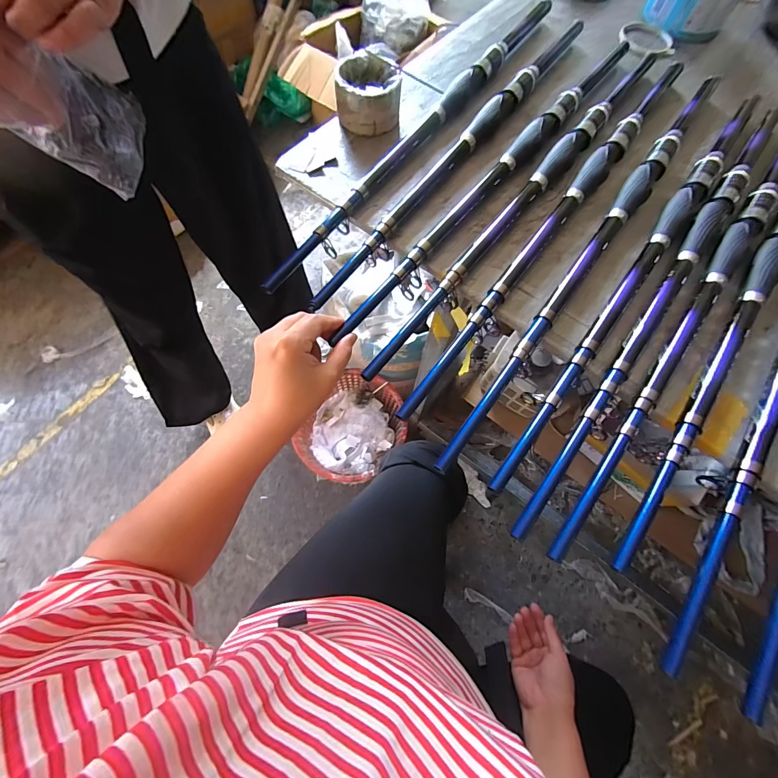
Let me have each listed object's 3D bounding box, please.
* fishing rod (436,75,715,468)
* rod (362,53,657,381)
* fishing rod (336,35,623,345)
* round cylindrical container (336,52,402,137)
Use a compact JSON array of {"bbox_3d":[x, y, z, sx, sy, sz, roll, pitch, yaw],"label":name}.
[{"bbox_3d":[0.242,-0.174,0.395,0.032,0.021,0.651,36,71,11],"label":"fishing rod"},{"bbox_3d":[0.174,-0.245,0.421,0.032,0.025,0.634,38,71,11],"label":"rod"},{"bbox_3d":[0.142,-0.264,0.429,0.029,0.025,0.606,38,74,11],"label":"fishing rod"},{"bbox_3d":[-0.027,-0.376,0.451,0.078,0.048,0.079,1,68,-3],"label":"round cylindrical container"}]

